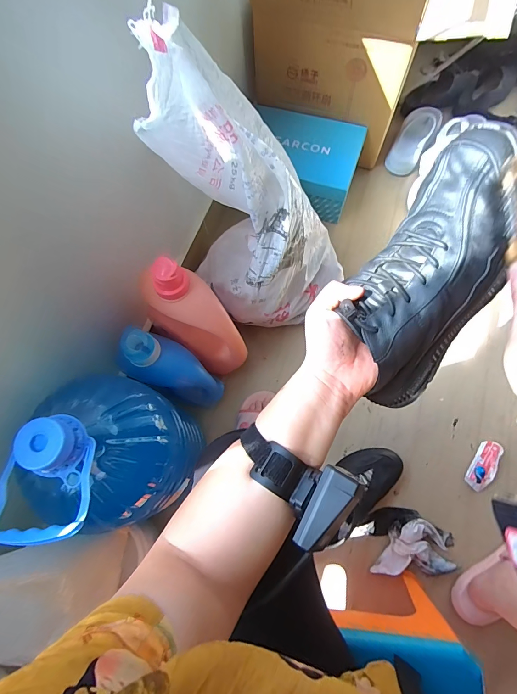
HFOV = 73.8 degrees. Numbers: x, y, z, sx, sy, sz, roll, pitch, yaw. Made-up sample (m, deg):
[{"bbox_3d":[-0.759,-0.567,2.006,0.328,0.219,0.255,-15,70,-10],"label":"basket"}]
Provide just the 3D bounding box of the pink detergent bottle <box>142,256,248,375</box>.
[{"bbox_3d":[-0.114,-0.040,0.667,0.147,0.276,0.100,40,76,14],"label":"pink detergent bottle"}]

